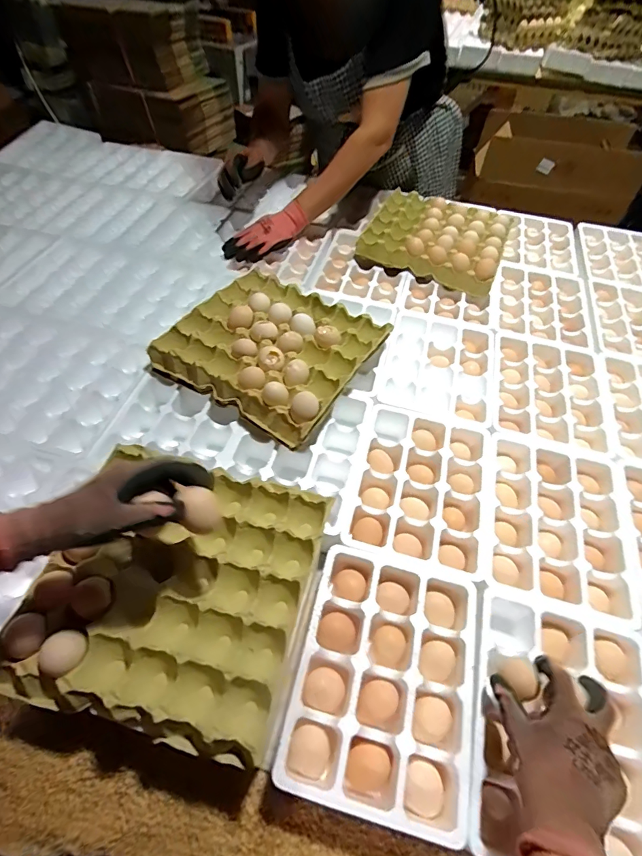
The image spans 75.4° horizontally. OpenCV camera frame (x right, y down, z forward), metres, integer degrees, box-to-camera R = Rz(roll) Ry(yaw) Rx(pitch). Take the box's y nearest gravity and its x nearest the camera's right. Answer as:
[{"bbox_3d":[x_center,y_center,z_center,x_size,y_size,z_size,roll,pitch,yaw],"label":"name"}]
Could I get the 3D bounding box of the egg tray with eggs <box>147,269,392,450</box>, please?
[{"bbox_3d":[-0.080,-0.137,0.691,0.300,0.059,0.278,30,58,15],"label":"egg tray with eggs"}]

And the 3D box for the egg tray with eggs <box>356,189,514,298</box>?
[{"bbox_3d":[0.261,-0.430,0.932,0.288,0.054,0.272,20,56,9],"label":"egg tray with eggs"}]

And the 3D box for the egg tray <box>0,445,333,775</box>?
[{"bbox_3d":[-0.160,0.175,0.465,0.285,0.049,0.276,14,55,4],"label":"egg tray"}]

